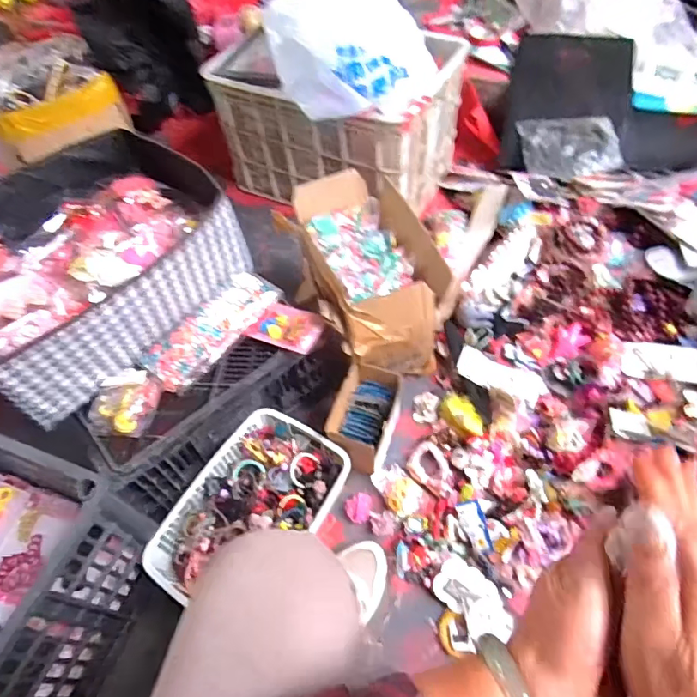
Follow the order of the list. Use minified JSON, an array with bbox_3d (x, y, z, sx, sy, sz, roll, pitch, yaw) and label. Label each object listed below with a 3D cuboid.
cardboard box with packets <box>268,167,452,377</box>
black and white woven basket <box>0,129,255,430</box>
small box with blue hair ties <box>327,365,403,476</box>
[{"bbox_3d":[0.026,-0.121,0.917,0.201,0.245,0.327,-21,56,-9],"label":"cardboard box with packets"},{"bbox_3d":[-0.405,-0.144,0.792,0.417,0.145,0.365,-38,61,-19],"label":"black and white woven basket"},{"bbox_3d":[0.029,0.122,0.846,0.091,0.101,0.157,15,58,15],"label":"small box with blue hair ties"}]

